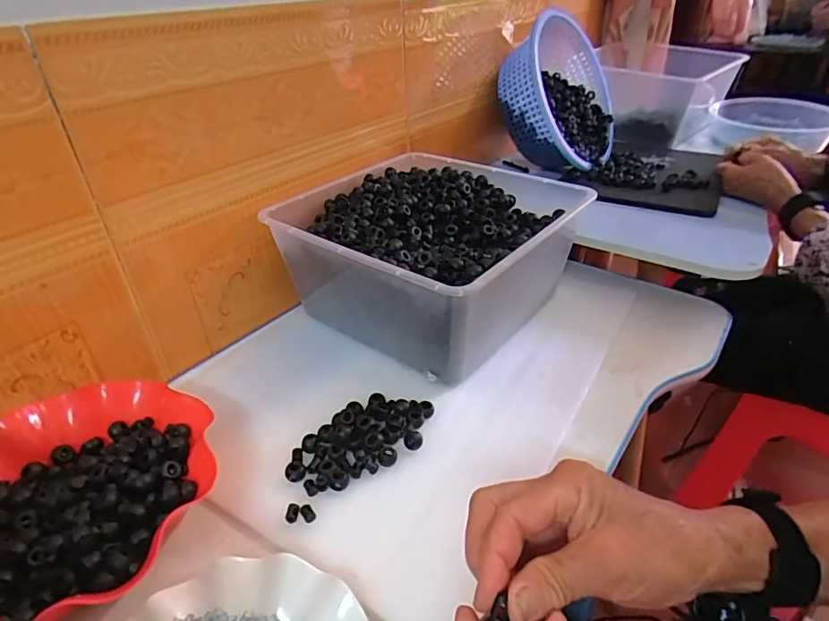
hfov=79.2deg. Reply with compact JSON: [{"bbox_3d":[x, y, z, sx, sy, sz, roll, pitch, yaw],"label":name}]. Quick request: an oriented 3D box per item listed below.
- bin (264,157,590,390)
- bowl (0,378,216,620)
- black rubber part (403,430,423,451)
[{"bbox_3d":[0.019,-0.069,0.628,0.291,0.142,0.294,22,41,32],"label":"bin"},{"bbox_3d":[-0.270,0.143,0.401,0.210,0.042,0.201,-1,34,1],"label":"bowl"},{"bbox_3d":[-0.001,0.119,0.462,0.017,0.013,0.015,-2,34,0],"label":"black rubber part"}]

